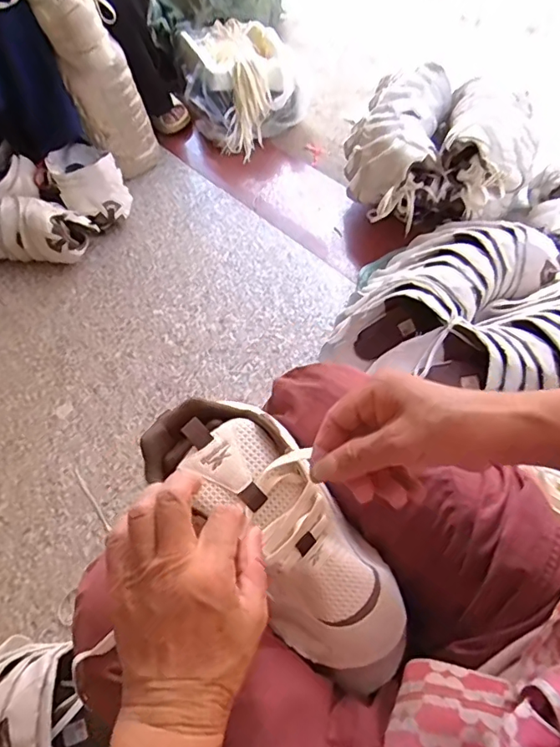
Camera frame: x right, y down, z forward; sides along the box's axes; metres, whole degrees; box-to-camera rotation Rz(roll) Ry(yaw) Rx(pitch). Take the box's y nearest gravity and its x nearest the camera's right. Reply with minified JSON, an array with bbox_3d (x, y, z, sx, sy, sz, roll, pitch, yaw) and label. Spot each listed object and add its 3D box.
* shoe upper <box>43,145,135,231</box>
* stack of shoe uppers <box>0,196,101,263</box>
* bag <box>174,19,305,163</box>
[{"bbox_3d":[-0.472,-0.473,1.249,0.156,0.106,0.246,-31,60,-12],"label":"shoe upper"},{"bbox_3d":[-0.632,-0.328,1.169,0.370,0.141,0.143,-2,58,6],"label":"stack of shoe uppers"},{"bbox_3d":[-0.105,-0.831,1.427,0.328,0.189,0.437,-14,57,-4],"label":"bag"}]

